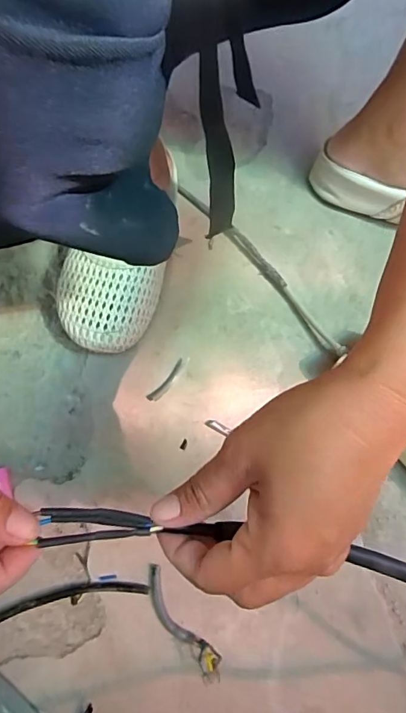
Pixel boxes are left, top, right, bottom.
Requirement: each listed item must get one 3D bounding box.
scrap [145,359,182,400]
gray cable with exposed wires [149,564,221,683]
[{"bbox_3d":[-0.035,0.024,0.472,0.013,0.007,0.053,35,73,18],"label":"scrap"},{"bbox_3d":[-0.020,0.213,0.377,0.023,0.018,0.093,-37,68,-12],"label":"gray cable with exposed wires"}]

